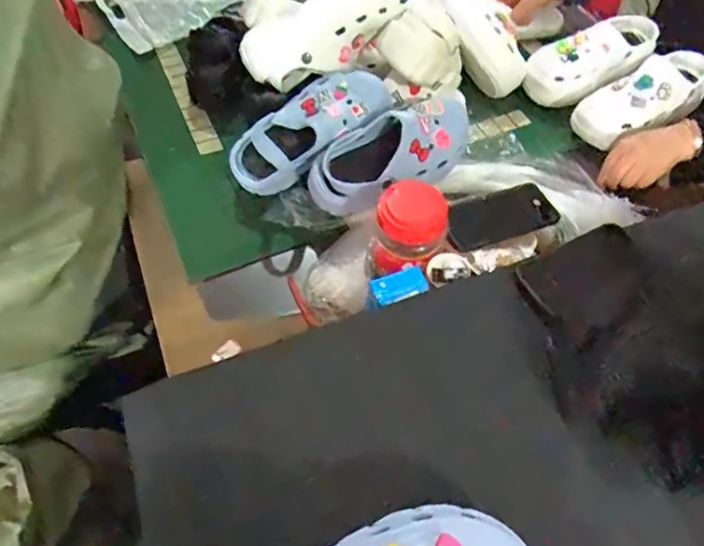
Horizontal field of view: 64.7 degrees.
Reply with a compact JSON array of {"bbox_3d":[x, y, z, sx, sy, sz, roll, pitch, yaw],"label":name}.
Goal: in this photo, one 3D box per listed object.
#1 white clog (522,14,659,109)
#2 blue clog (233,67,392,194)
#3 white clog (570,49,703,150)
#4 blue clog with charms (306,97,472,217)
[{"bbox_3d":[0.414,-0.368,0.970,0.237,0.107,0.093,-23,58,-16],"label":"white clog"},{"bbox_3d":[-0.063,-0.206,0.810,0.254,0.085,0.125,-33,58,7],"label":"blue clog"},{"bbox_3d":[0.480,-0.289,0.909,0.227,0.086,0.093,-26,58,1],"label":"white clog"},{"bbox_3d":[0.067,-0.174,0.800,0.262,0.101,0.093,-24,59,-17],"label":"blue clog with charms"}]

